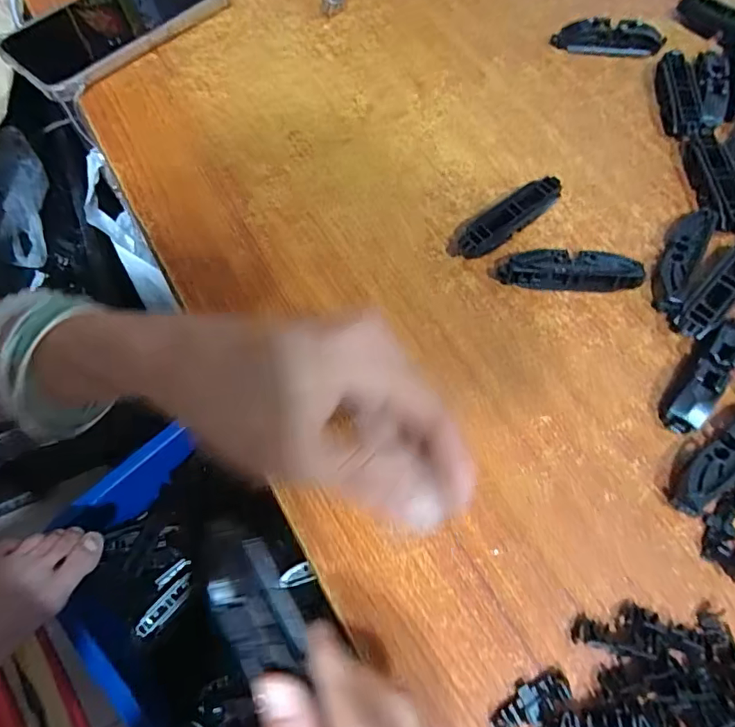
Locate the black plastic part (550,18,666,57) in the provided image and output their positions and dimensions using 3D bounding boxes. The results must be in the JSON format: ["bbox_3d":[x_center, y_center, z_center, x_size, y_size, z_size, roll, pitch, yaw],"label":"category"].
[{"bbox_3d":[0.180,-0.243,0.375,0.077,0.019,0.020,11,65,6],"label":"black plastic part"}]

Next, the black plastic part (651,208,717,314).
[{"bbox_3d":[0.180,-0.059,0.291,0.018,0.017,0.073,29,68,13],"label":"black plastic part"}]

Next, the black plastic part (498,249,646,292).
[{"bbox_3d":[0.115,-0.053,0.288,0.077,0.019,0.017,3,65,2],"label":"black plastic part"}]

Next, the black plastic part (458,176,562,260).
[{"bbox_3d":[0.083,-0.086,0.302,0.079,0.021,0.020,-36,69,-15],"label":"black plastic part"}]

